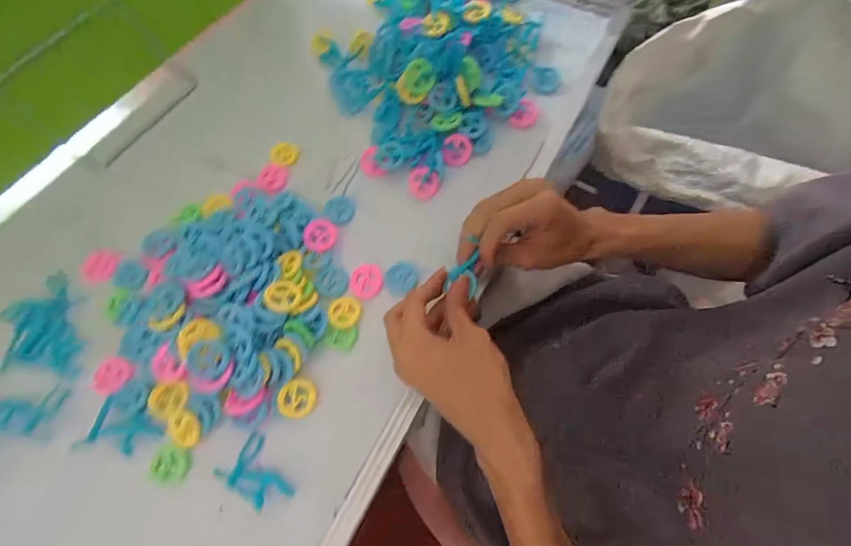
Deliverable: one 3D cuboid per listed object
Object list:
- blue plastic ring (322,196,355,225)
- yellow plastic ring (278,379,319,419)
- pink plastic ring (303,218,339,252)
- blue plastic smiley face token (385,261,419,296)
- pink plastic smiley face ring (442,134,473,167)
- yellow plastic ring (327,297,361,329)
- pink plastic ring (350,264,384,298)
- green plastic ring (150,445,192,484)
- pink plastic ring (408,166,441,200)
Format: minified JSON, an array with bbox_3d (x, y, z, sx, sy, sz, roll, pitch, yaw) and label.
[{"bbox_3d":[-0.085,-0.062,0.375,0.026,0.010,0.027,0,71,1],"label":"blue plastic ring"},{"bbox_3d":[-0.105,0.102,0.311,0.029,0.005,0.030,0,71,1],"label":"yellow plastic ring"},{"bbox_3d":[-0.100,-0.038,0.362,0.030,0.007,0.036,14,71,6],"label":"pink plastic ring"},{"bbox_3d":[-0.023,0.004,0.354,0.028,0.006,0.031,42,76,14],"label":"blue plastic smiley face token"},{"bbox_3d":[0.032,-0.125,0.385,0.029,0.004,0.032,11,97,-9],"label":"pink plastic smiley face ring"},{"bbox_3d":[-0.072,0.035,0.337,0.027,0.008,0.029,0,71,1],"label":"yellow plastic ring"},{"bbox_3d":[-0.055,0.007,0.348,0.031,0.006,0.030,0,71,1],"label":"pink plastic ring"},{"bbox_3d":[-0.200,0.150,0.297,0.028,0.004,0.026,0,71,1],"label":"green plastic ring"},{"bbox_3d":[-0.002,-0.092,0.387,0.031,0.004,0.031,0,90,-4],"label":"pink plastic ring"}]

